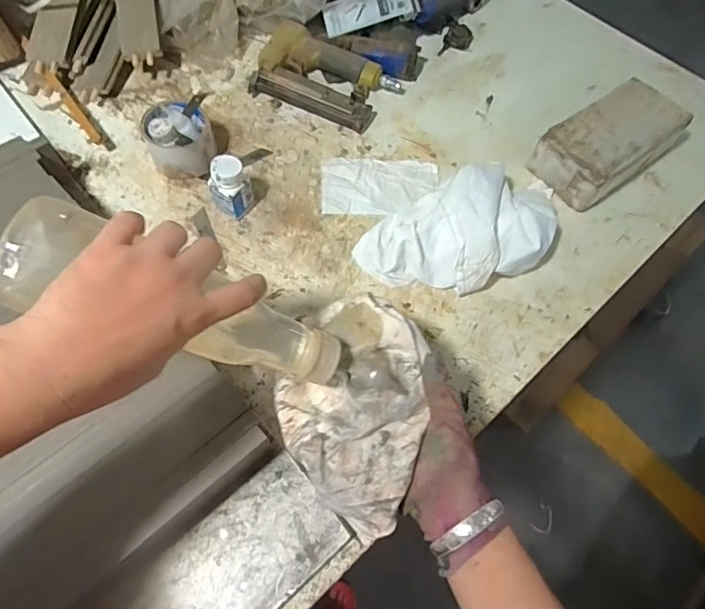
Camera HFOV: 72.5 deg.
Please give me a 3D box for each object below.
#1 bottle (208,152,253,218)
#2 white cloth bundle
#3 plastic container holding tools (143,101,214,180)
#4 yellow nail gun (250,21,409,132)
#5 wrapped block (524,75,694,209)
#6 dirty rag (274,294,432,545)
[{"bbox_3d":[-0.148,-0.138,0.578,0.040,0.074,0.041,24,64,8],"label":"bottle"},{"bbox_3d":[0.102,-0.118,0.581,0.283,0.077,0.188,10,63,1],"label":"white cloth bundle"},{"bbox_3d":[-0.220,-0.210,0.613,0.082,0.069,0.091,-16,66,-12],"label":"plastic container holding tools"},{"bbox_3d":[-0.048,-0.333,0.711,0.197,0.041,0.135,29,65,10],"label":"yellow nail gun"},{"bbox_3d":[0.347,-0.219,0.649,0.213,0.067,0.106,-33,70,-18],"label":"wrapped block"},{"bbox_3d":[-0.001,0.079,0.391,0.118,0.047,0.171,19,64,6],"label":"dirty rag"}]

